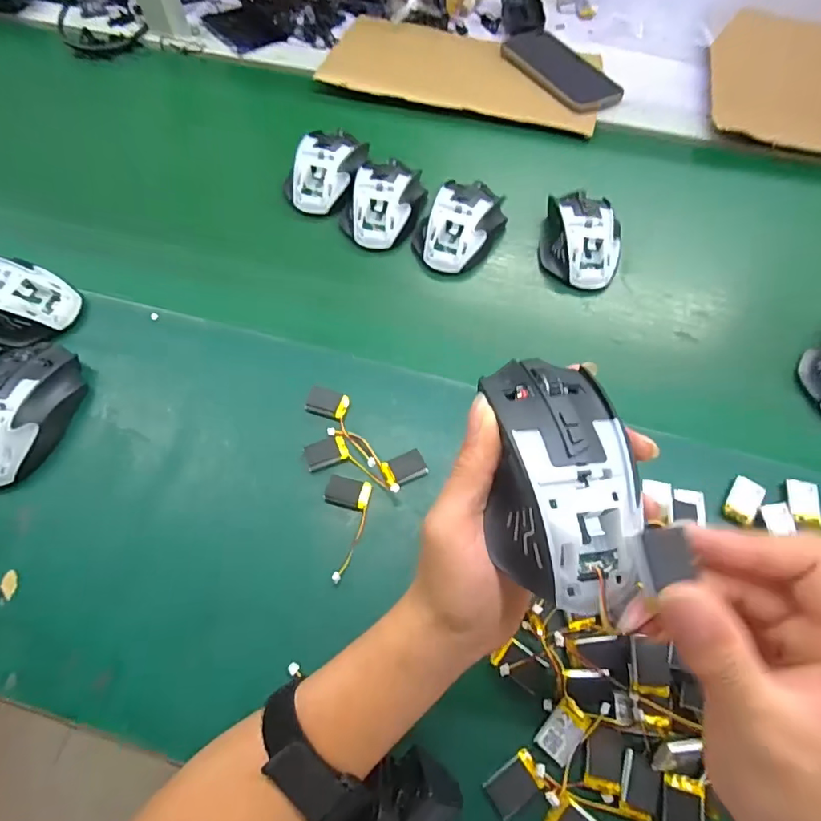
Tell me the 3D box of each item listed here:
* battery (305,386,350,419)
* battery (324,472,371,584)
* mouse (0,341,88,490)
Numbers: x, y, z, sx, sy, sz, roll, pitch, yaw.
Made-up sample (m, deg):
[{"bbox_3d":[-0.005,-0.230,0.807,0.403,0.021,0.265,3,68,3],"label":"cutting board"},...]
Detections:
[{"bbox_3d":[-0.065,-0.006,0.400,0.032,0.011,0.019,12,63,6],"label":"battery"},{"bbox_3d":[-0.050,0.082,0.356,0.031,0.004,0.070,11,62,6],"label":"battery"},{"bbox_3d":[-0.298,-0.003,0.383,0.066,0.034,0.115,1,62,0],"label":"mouse"}]

